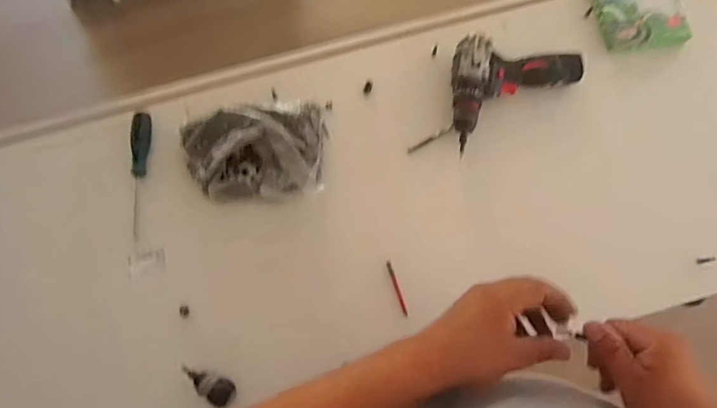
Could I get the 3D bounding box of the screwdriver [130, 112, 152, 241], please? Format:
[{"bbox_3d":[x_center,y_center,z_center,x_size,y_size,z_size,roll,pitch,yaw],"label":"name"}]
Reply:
[{"bbox_3d":[-0.361,-0.049,0.758,0.028,0.027,0.205,-3,80,1],"label":"screwdriver"}]

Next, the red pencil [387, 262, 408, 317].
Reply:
[{"bbox_3d":[0.060,0.130,0.715,0.009,0.004,0.086,-19,76,-4],"label":"red pencil"}]

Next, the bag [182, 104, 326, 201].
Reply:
[{"bbox_3d":[-0.175,-0.089,0.746,0.236,0.055,0.167,0,76,1],"label":"bag"}]

